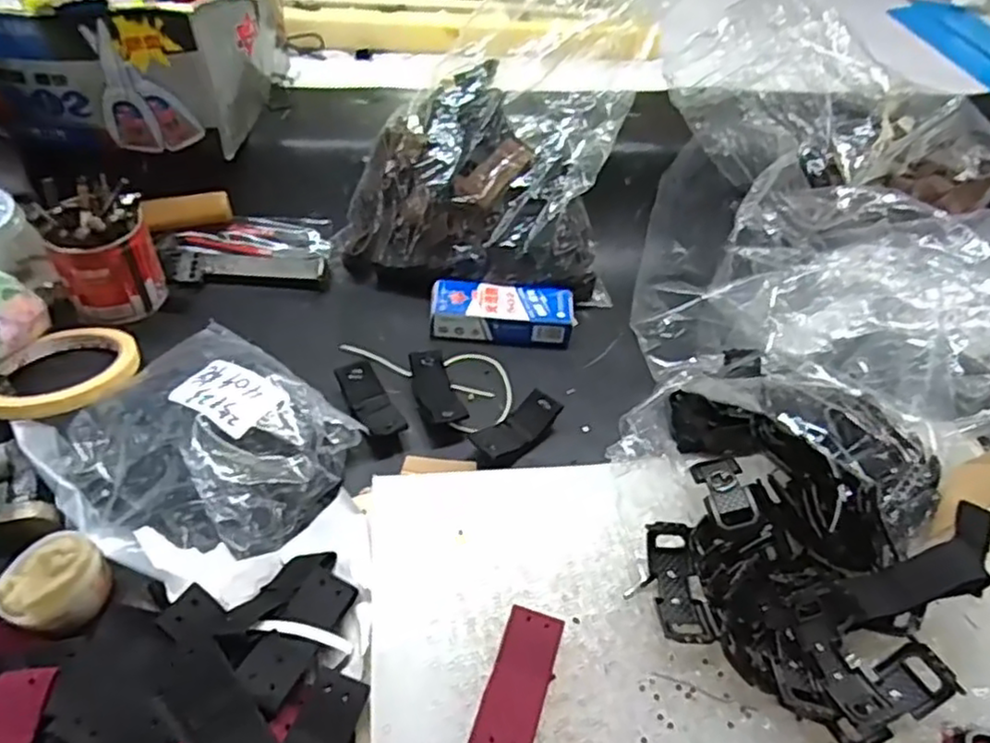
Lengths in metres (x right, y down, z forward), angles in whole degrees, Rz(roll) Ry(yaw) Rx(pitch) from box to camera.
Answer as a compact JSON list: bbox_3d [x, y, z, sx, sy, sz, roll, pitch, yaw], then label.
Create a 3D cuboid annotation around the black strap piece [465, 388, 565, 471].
[{"bbox_3d":[0.013,0.037,0.450,0.031,0.019,0.073,33,52,23],"label":"black strap piece"}]

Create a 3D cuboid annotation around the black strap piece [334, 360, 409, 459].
[{"bbox_3d":[-0.080,0.023,0.456,0.028,0.017,0.071,-18,58,-24],"label":"black strap piece"}]

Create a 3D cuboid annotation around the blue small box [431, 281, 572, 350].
[{"bbox_3d":[0.006,-0.044,0.526,0.105,0.027,0.040,5,46,-1],"label":"blue small box"}]

